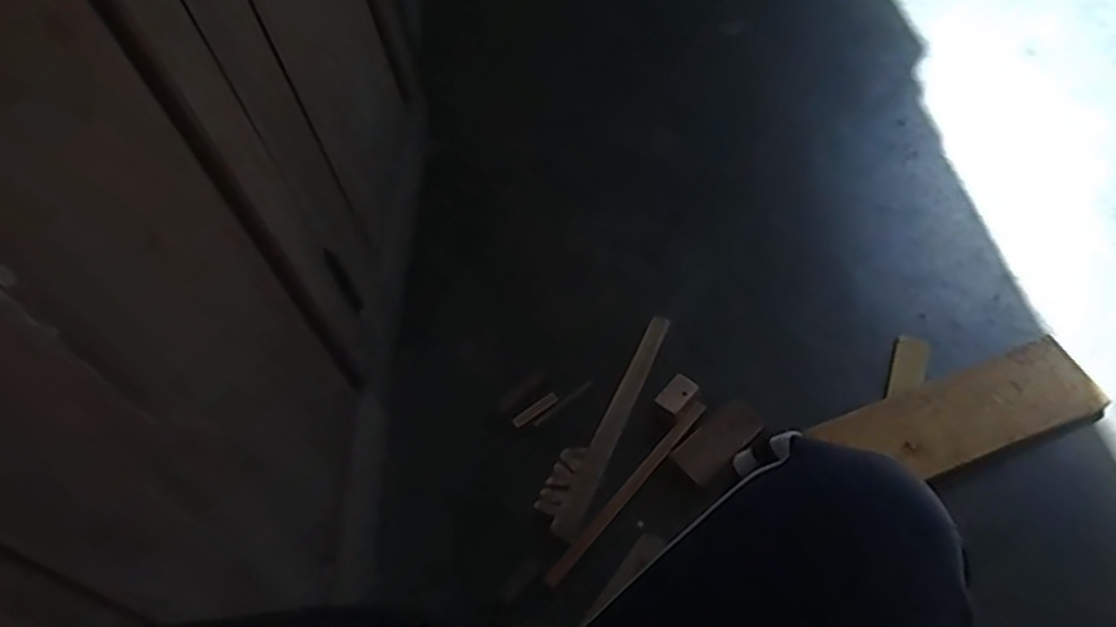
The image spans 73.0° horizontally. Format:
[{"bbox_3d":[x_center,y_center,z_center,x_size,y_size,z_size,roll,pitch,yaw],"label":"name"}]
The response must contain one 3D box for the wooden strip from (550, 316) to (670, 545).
[{"bbox_3d":[0.077,0.144,1.017,0.034,0.021,0.344,17,58,21],"label":"wooden strip"}]

